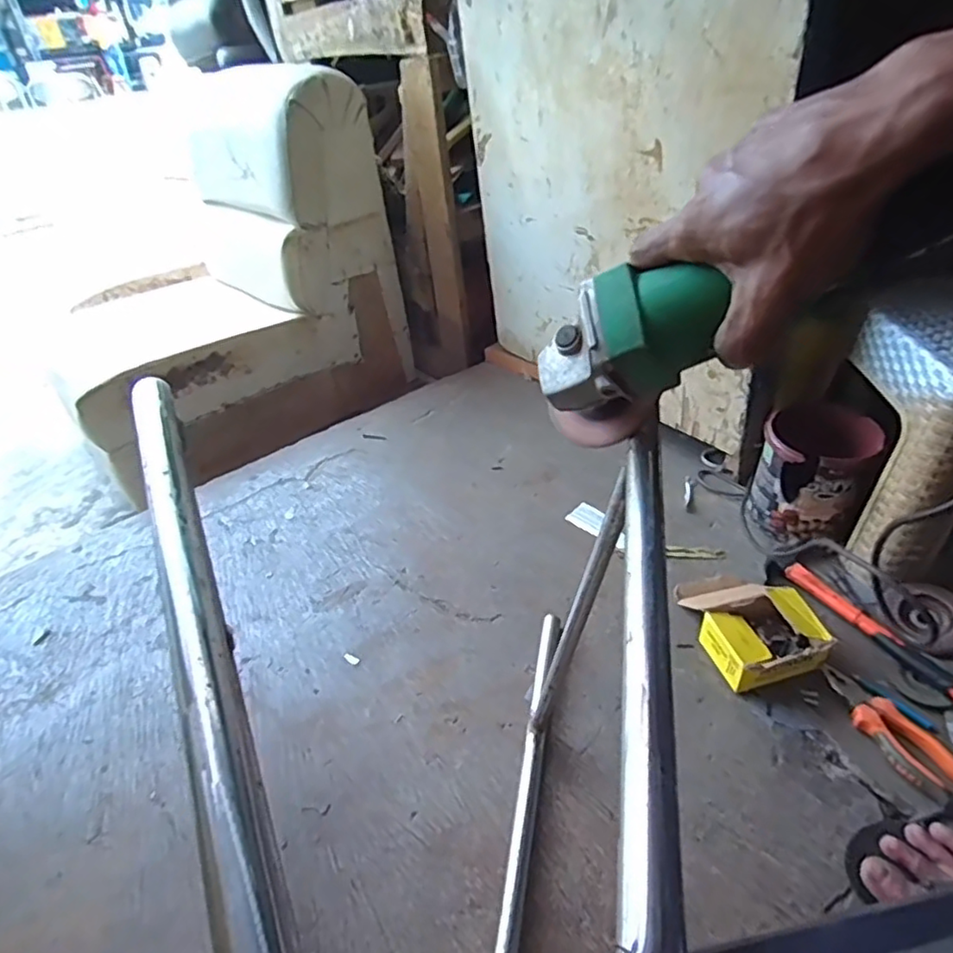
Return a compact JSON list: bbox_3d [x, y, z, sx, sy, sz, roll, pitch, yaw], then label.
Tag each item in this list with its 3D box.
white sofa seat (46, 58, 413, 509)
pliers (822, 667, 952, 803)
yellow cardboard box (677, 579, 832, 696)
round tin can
[{"bbox_3d":[-0.668,-0.487,1.442,0.714,0.642,0.725,-33,45,-29],"label":"white sofa seat"},{"bbox_3d":[0.433,0.261,0.643,0.055,0.013,0.151,-20,40,-15],"label":"pliers"},{"bbox_3d":[0.331,0.169,0.748,0.119,0.057,0.163,-12,39,-6],"label":"yellow cardboard box"},{"bbox_3d":[0.475,-0.002,0.870,0.138,0.153,0.156,19,46,30],"label":"round tin can"}]

